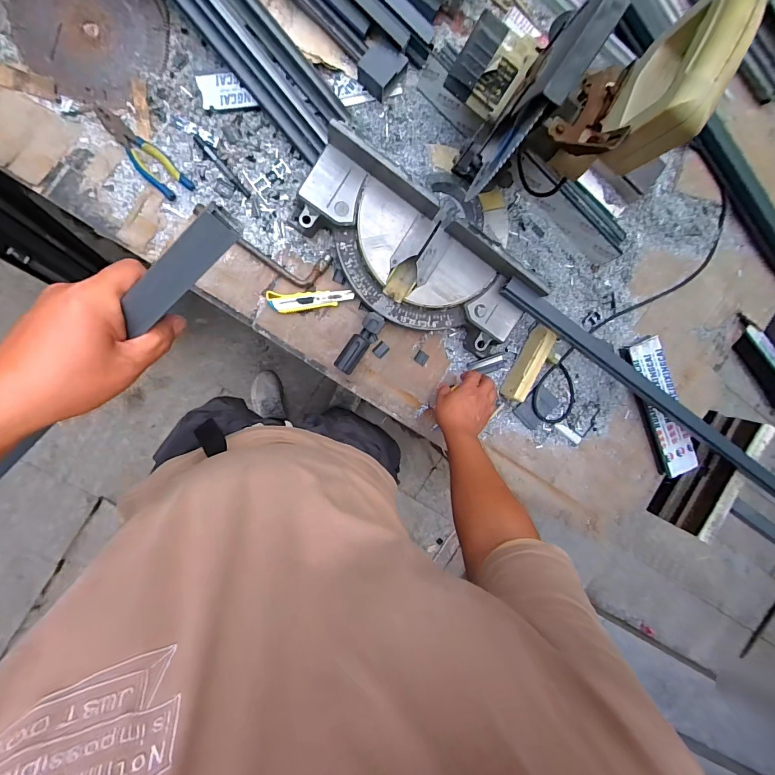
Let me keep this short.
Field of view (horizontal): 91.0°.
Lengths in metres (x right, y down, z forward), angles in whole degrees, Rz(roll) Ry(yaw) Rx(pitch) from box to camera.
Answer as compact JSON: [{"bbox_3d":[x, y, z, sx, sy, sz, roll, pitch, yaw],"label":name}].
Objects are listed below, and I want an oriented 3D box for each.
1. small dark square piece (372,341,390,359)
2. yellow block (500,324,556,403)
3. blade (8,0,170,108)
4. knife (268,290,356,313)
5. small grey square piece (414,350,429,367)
[{"bbox_3d":[-0.013,-0.078,0.793,0.026,0.007,0.032,42,89,-9],"label":"small dark square piece"},{"bbox_3d":[0.303,-0.048,0.819,0.045,0.048,0.163,25,93,-11],"label":"yellow block"},{"bbox_3d":[-0.520,-0.628,0.661,0.236,0.005,0.233,-1,94,-11],"label":"blade"},{"bbox_3d":[-0.150,-0.170,0.749,0.164,0.016,0.040,-3,98,-8],"label":"knife"},{"bbox_3d":[0.073,-0.062,0.813,0.027,0.005,0.026,29,91,-9],"label":"small grey square piece"}]

